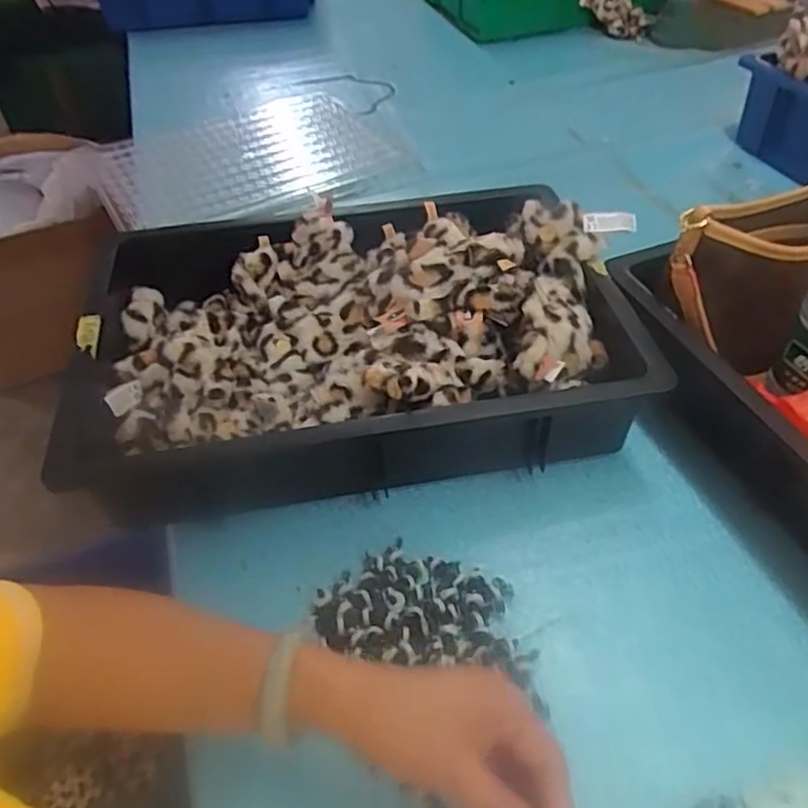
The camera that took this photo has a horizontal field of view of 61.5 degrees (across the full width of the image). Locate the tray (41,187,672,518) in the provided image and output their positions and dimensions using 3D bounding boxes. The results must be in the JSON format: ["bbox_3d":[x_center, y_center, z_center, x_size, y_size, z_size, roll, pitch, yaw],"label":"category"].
[{"bbox_3d":[-0.047,-0.060,0.575,0.441,0.107,0.294,-9,47,-5],"label":"tray"}]

